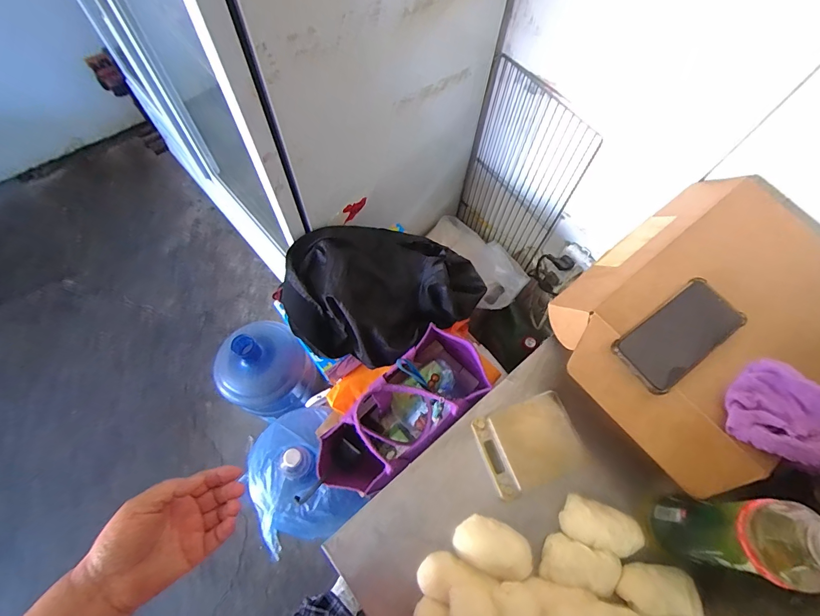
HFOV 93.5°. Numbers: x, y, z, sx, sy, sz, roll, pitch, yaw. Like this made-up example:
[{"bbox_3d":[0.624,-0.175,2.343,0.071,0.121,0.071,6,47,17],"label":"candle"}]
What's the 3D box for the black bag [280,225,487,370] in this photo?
[{"bbox_3d":[-0.050,-0.034,0.764,0.381,0.131,0.265,9,65,1],"label":"black bag"}]

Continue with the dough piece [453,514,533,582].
[{"bbox_3d":[0.098,0.280,0.451,0.087,0.031,0.054,25,66,9],"label":"dough piece"}]

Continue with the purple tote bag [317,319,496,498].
[{"bbox_3d":[-0.020,0.203,0.758,0.355,0.240,0.145,-39,73,-18],"label":"purple tote bag"}]

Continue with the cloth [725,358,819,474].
[{"bbox_3d":[0.432,0.119,0.434,0.121,0.048,0.109,30,67,11],"label":"cloth"}]

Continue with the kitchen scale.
[{"bbox_3d":[0.156,0.176,0.503,0.125,0.018,0.100,-17,67,-10],"label":"kitchen scale"}]

